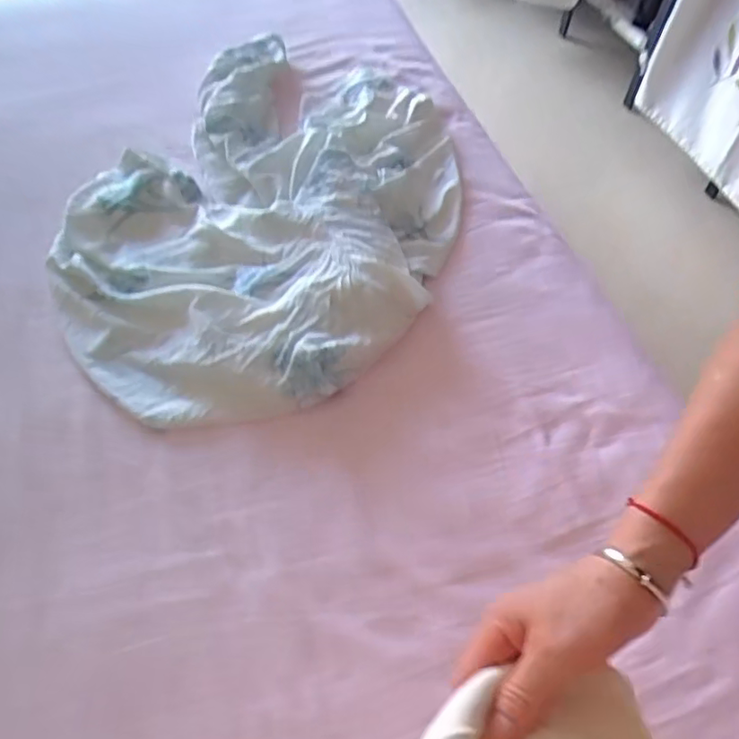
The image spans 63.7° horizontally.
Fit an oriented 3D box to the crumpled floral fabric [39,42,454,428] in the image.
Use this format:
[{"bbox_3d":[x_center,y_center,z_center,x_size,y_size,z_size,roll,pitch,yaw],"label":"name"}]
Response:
[{"bbox_3d":[-0.113,-0.194,0.684,0.396,0.051,0.556,16,59,10],"label":"crumpled floral fabric"}]

